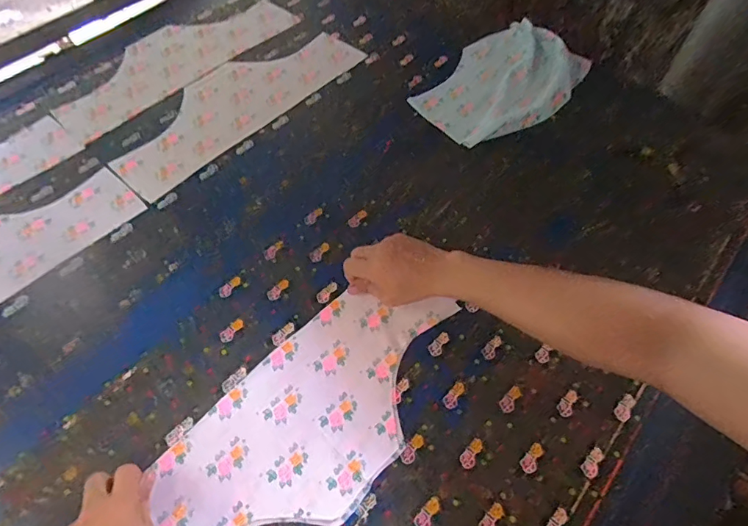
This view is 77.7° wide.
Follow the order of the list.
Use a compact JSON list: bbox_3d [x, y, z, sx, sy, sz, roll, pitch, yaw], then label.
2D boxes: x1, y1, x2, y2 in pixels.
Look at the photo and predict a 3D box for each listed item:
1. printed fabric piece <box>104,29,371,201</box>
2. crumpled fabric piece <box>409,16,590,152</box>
[{"bbox_3d":[-0.228,-0.279,0.787,0.165,0.009,0.453,39,66,19],"label":"printed fabric piece"},{"bbox_3d":[0.232,-0.323,0.806,0.205,0.026,0.318,37,67,23],"label":"crumpled fabric piece"}]

